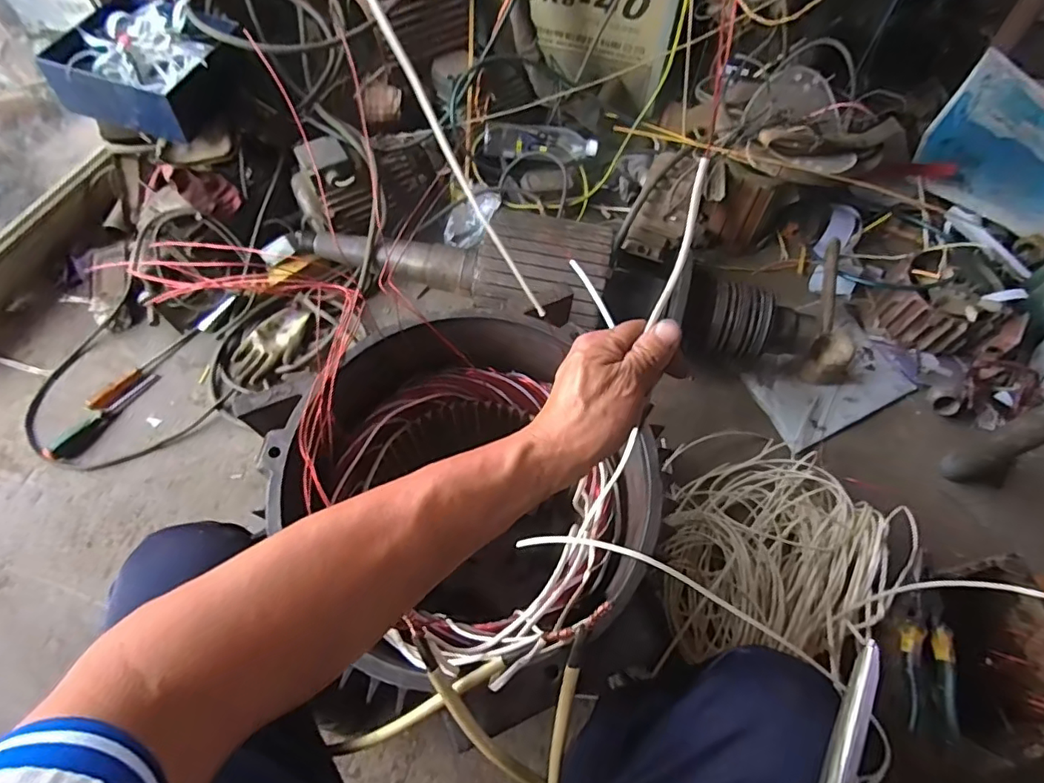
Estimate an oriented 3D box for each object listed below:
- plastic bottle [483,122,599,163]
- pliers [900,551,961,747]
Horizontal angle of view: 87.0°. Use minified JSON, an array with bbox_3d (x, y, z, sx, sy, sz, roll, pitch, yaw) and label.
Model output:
[{"bbox_3d":[0.040,-0.534,1.178,0.244,0.058,0.062,2,62,1],"label":"plastic bottle"},{"bbox_3d":[0.451,0.276,0.609,0.056,0.016,0.185,14,63,7],"label":"pliers"}]

